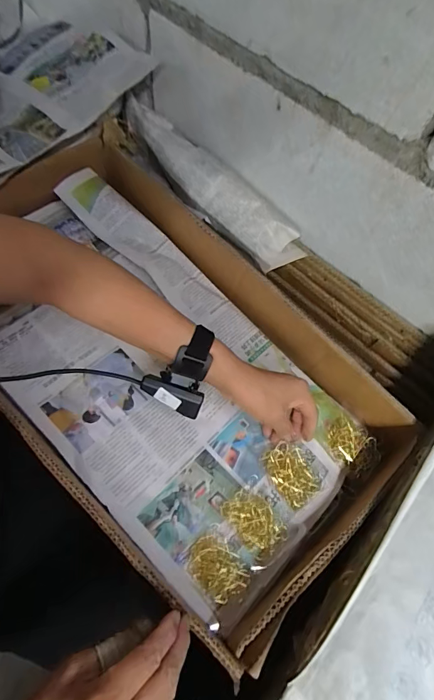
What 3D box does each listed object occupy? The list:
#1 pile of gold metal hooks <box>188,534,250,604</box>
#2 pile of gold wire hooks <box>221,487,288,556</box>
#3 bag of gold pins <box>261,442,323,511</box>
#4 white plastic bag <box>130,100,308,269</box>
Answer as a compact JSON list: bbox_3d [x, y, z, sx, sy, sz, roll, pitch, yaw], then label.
[{"bbox_3d":[0.000,0.228,0.412,0.062,0.011,0.043,40,68,12],"label":"pile of gold metal hooks"},{"bbox_3d":[0.041,0.188,0.434,0.047,0.012,0.066,-34,73,-19],"label":"pile of gold wire hooks"},{"bbox_3d":[0.088,0.143,0.459,0.047,0.013,0.068,-29,69,-14],"label":"bag of gold pins"},{"bbox_3d":[-0.008,-0.251,0.592,0.331,0.038,0.087,44,70,2],"label":"white plastic bag"}]

